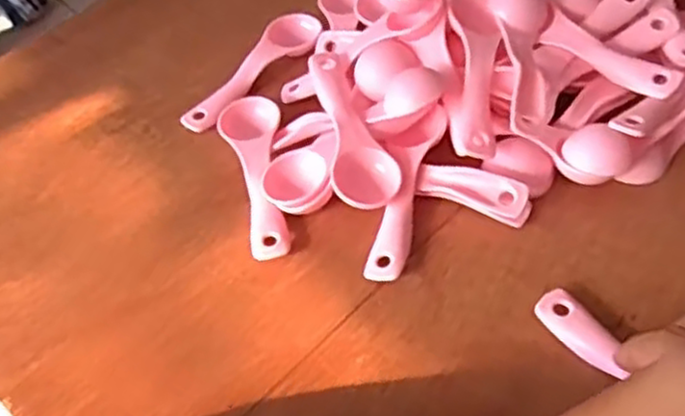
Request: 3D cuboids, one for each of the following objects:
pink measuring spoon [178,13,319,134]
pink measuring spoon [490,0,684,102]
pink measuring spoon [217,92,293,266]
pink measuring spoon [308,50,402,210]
[{"bbox_3d":[-0.054,-0.089,0.475,0.034,0.015,0.113,26,57,25],"label":"pink measuring spoon"},{"bbox_3d":[0.137,-0.096,0.430,0.115,0.023,0.040,35,59,16],"label":"pink measuring spoon"},{"bbox_3d":[-0.048,-0.023,0.432,0.033,0.014,0.119,-13,50,-5],"label":"pink measuring spoon"},{"bbox_3d":[0.006,-0.043,0.425,0.035,0.028,0.116,-10,50,-3],"label":"pink measuring spoon"}]

